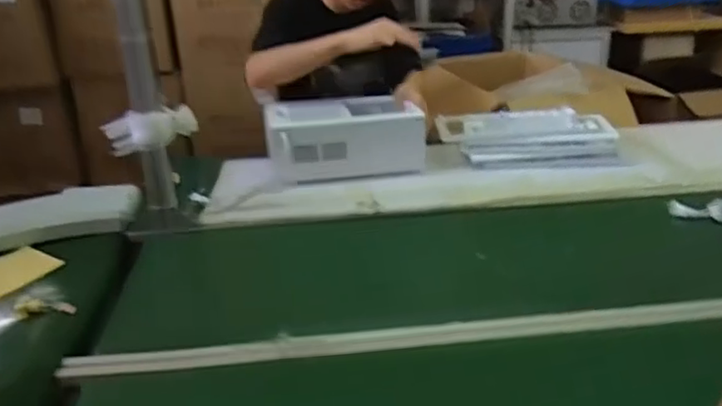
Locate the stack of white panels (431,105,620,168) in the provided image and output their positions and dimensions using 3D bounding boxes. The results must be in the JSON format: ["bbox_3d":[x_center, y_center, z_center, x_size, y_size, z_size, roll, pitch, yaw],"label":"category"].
[{"bbox_3d":[0.400,-0.164,1.530,0.420,0.083,0.197,1,25,6],"label":"stack of white panels"}]

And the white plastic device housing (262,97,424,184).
[{"bbox_3d":[-0.039,-0.149,1.471,0.343,0.145,0.189,-4,24,-5],"label":"white plastic device housing"}]

